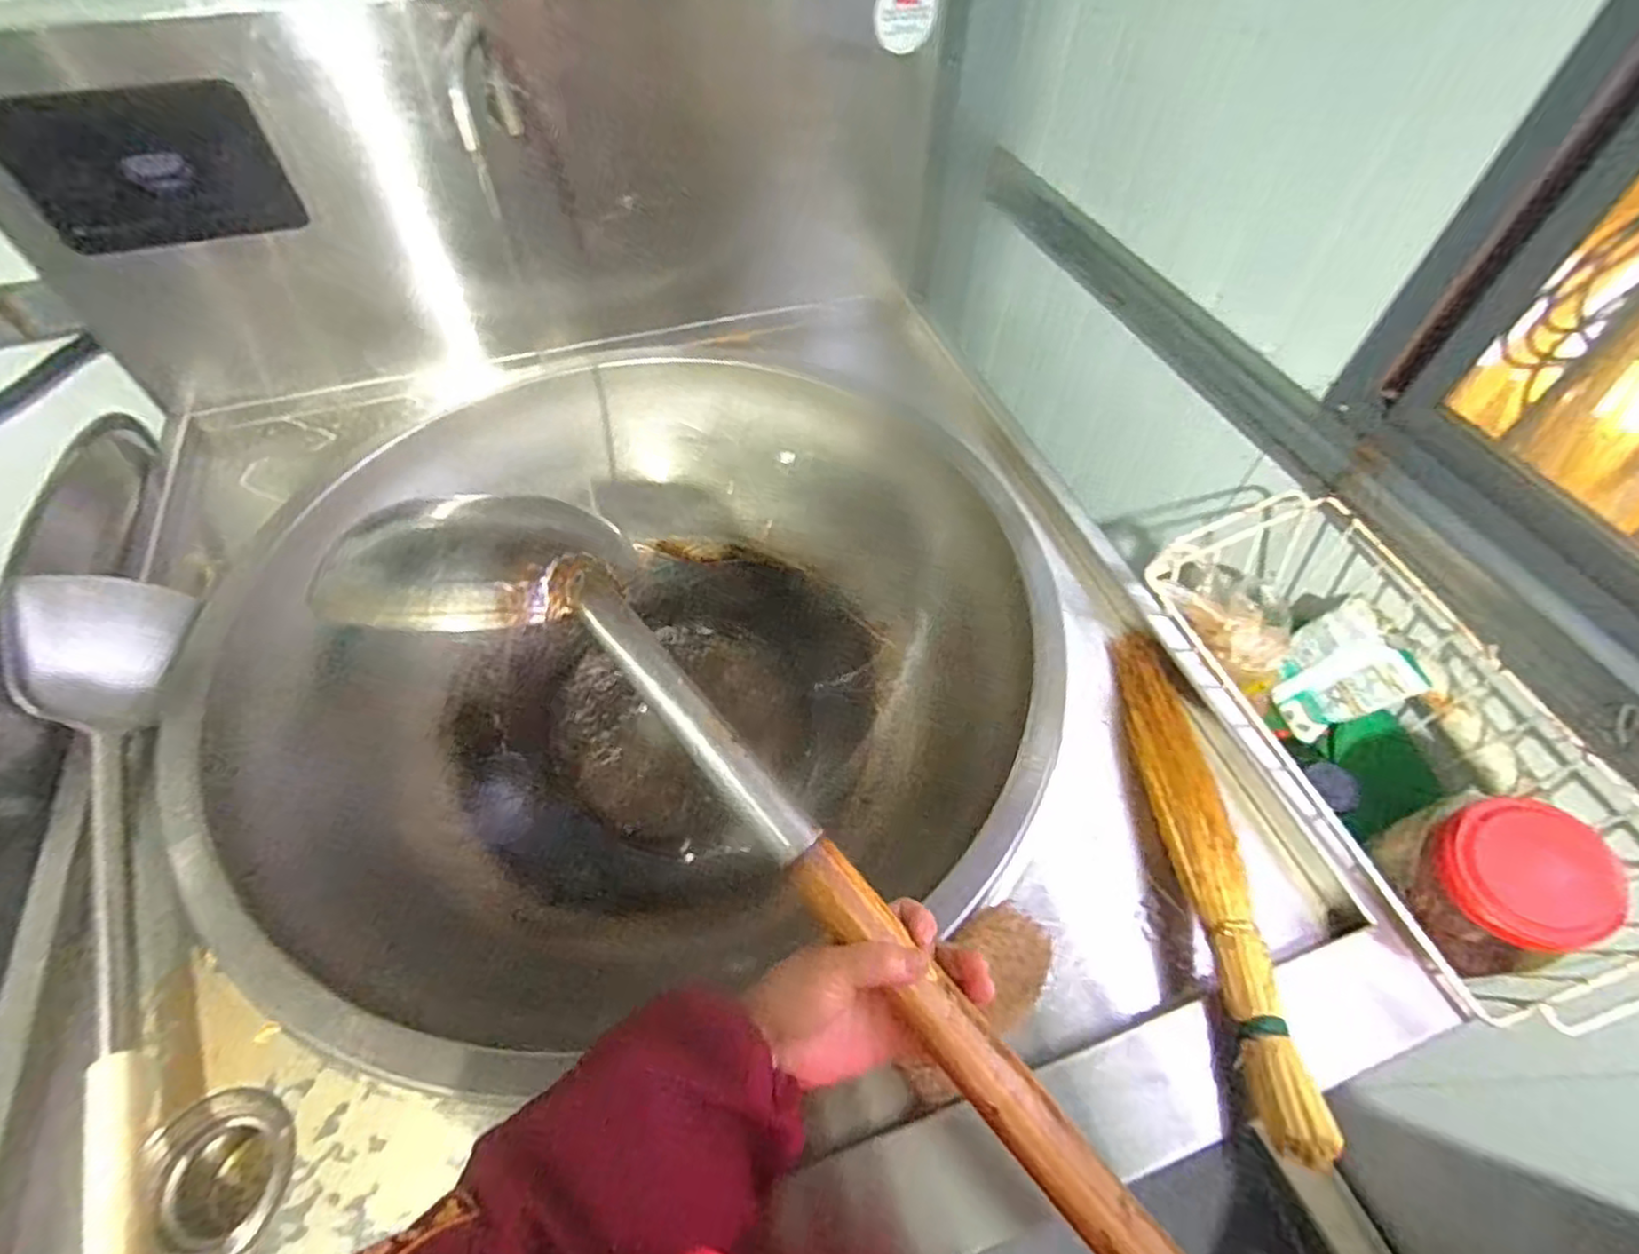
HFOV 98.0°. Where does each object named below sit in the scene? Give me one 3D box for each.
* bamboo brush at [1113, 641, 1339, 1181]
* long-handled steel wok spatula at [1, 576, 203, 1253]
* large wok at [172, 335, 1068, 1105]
[{"bbox_3d":[0.336,0.177,0.616,0.056,0.084,0.459,2,55,1],"label":"bamboo brush"},{"bbox_3d":[-0.578,0.210,0.562,0.091,0.124,0.699,-20,58,-14],"label":"long-handled steel wok spatula"},{"bbox_3d":[-0.176,0.055,0.847,0.827,0.281,0.826,0,55,-1],"label":"large wok"}]

